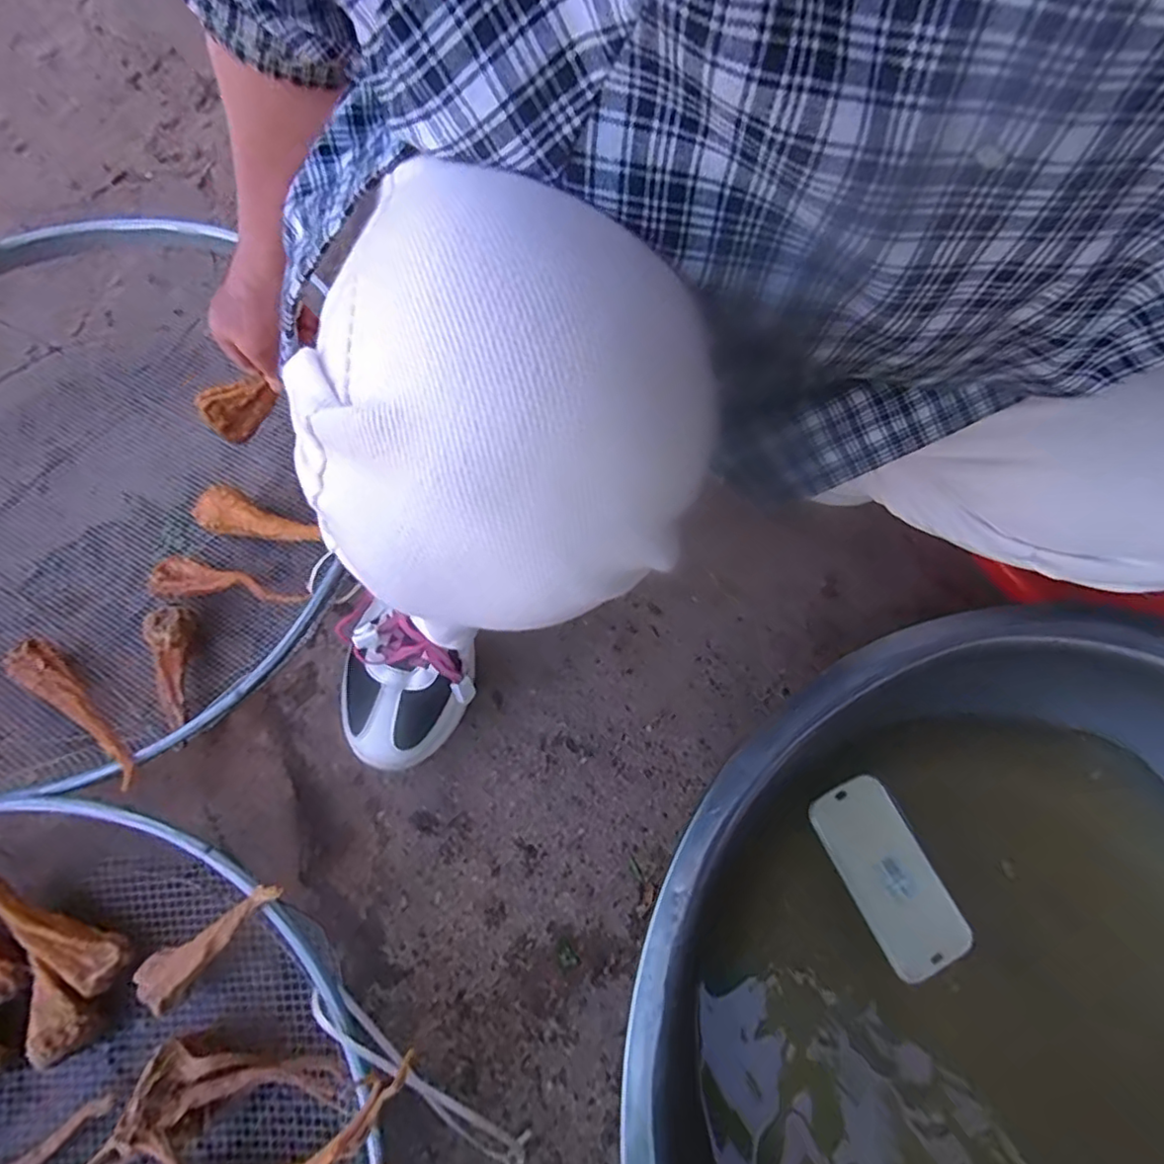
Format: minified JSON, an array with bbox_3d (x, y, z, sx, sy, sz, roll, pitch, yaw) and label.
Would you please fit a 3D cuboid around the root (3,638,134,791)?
[{"bbox_3d":[-0.368,0.094,0.440,0.208,0.022,0.030,23,70,30],"label":"root"}]

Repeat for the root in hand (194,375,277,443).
[{"bbox_3d":[-0.297,-0.150,0.522,0.036,0.032,0.054,42,75,14],"label":"root in hand"}]

